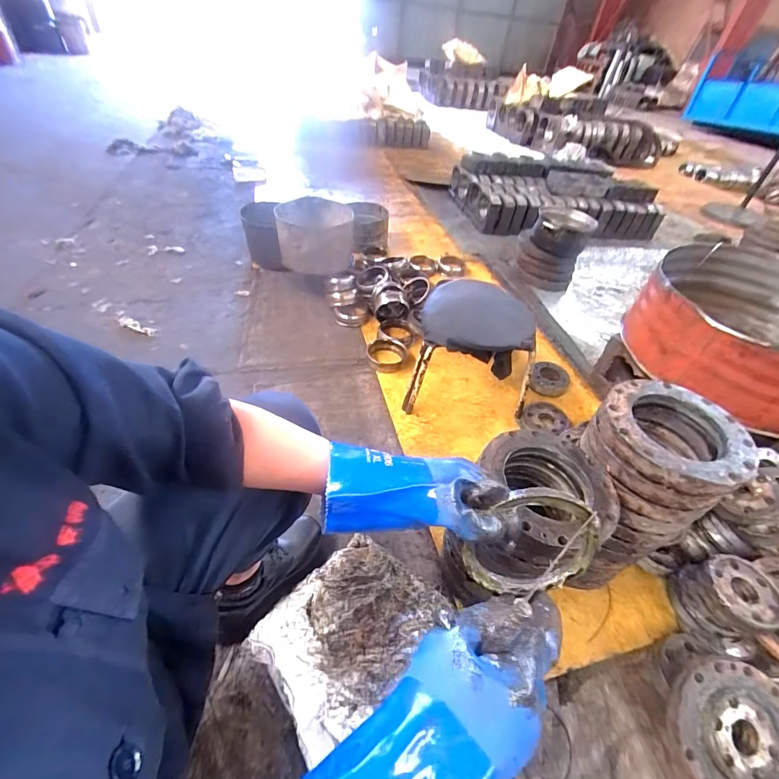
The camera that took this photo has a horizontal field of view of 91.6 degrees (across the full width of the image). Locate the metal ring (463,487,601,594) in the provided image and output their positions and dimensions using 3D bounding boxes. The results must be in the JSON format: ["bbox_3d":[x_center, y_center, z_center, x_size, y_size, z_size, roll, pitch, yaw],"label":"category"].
[{"bbox_3d":[0.167,0.183,0.438,0.140,0.159,0.019,28,22,-12],"label":"metal ring"}]

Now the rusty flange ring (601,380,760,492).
[{"bbox_3d":[0.429,0.061,0.572,0.196,0.032,0.186,3,45,-3],"label":"rusty flange ring"}]

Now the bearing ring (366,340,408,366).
[{"bbox_3d":[-0.010,-0.124,1.276,0.128,0.031,0.128,3,45,-3],"label":"bearing ring"}]

